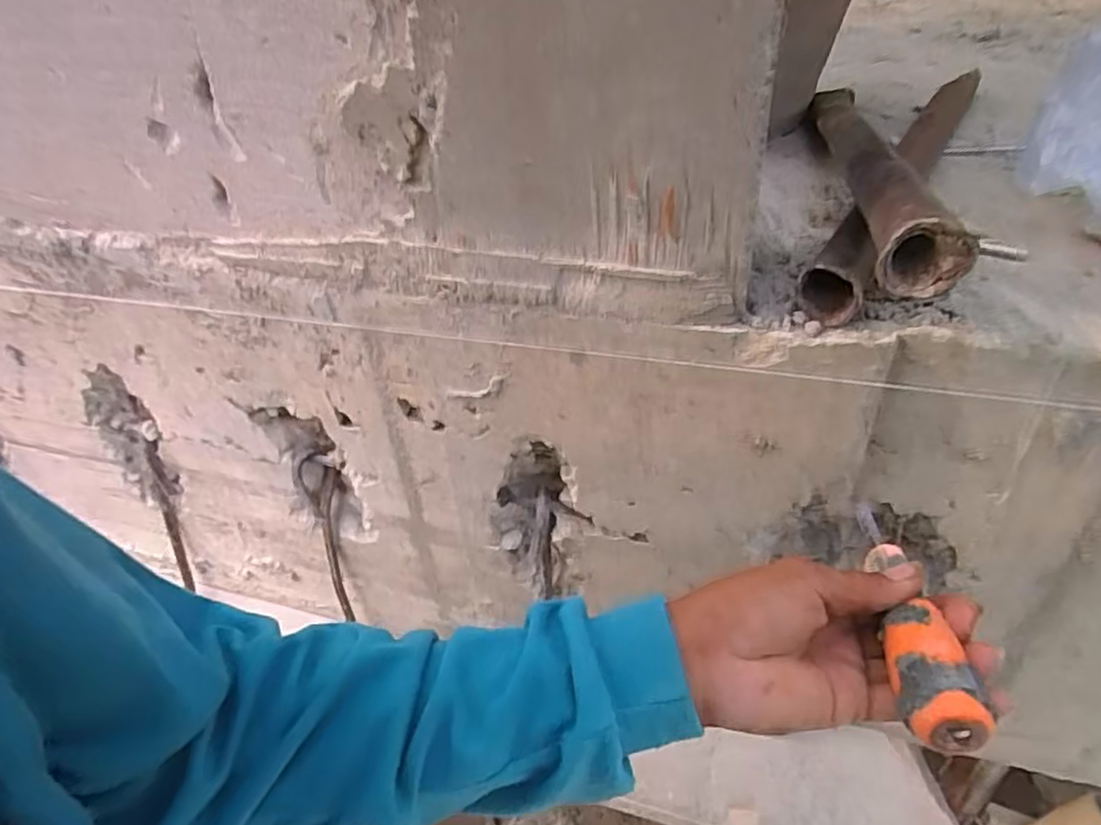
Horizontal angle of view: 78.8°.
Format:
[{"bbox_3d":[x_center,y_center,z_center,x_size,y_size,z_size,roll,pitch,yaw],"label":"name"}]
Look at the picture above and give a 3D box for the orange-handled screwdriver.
[{"bbox_3d":[0.173,0.092,0.335,0.027,0.026,0.164,4,23,11],"label":"orange-handled screwdriver"}]

